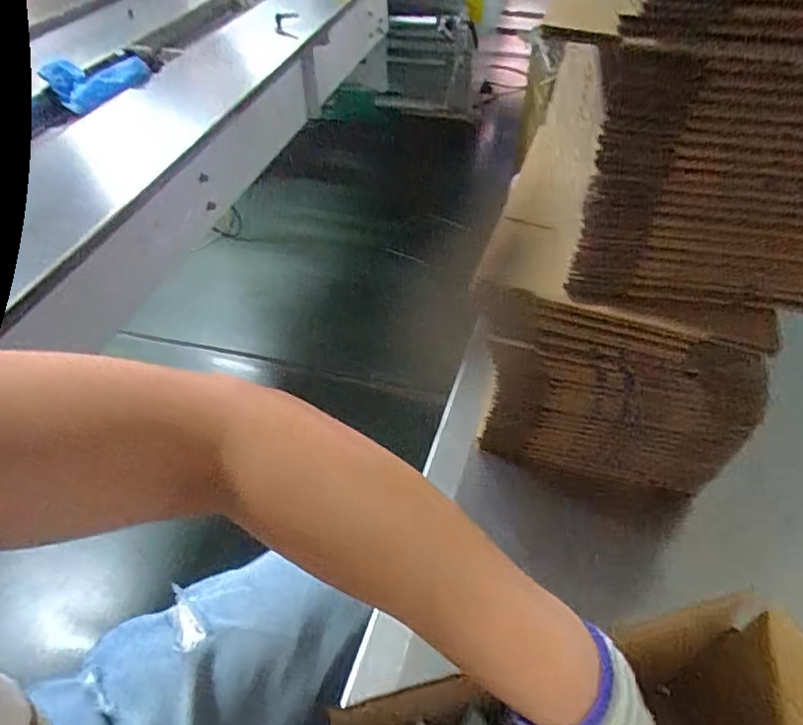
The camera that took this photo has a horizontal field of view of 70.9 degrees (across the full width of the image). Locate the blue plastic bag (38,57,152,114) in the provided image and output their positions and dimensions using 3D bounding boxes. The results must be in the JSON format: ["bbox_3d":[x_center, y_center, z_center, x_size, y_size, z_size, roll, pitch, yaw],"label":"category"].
[{"bbox_3d":[-0.534,-0.495,1.000,0.177,0.069,0.062,-21,49,-20],"label":"blue plastic bag"}]

